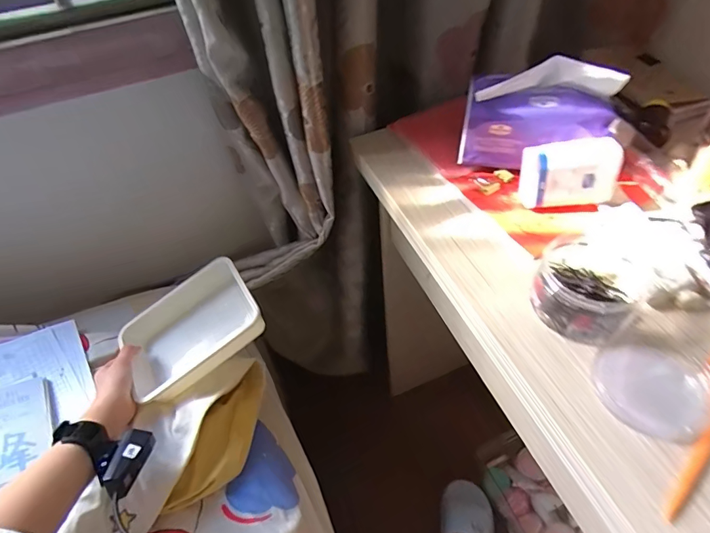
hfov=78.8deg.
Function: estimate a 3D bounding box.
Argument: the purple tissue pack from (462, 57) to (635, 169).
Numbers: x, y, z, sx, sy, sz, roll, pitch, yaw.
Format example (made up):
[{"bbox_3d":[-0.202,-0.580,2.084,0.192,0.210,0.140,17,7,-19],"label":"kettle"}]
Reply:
[{"bbox_3d":[0.197,-0.158,0.471,0.150,0.120,0.041,5,50,10],"label":"purple tissue pack"}]

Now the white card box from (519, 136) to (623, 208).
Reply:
[{"bbox_3d":[0.223,-0.097,0.452,0.086,0.063,0.036,-3,49,3],"label":"white card box"}]

